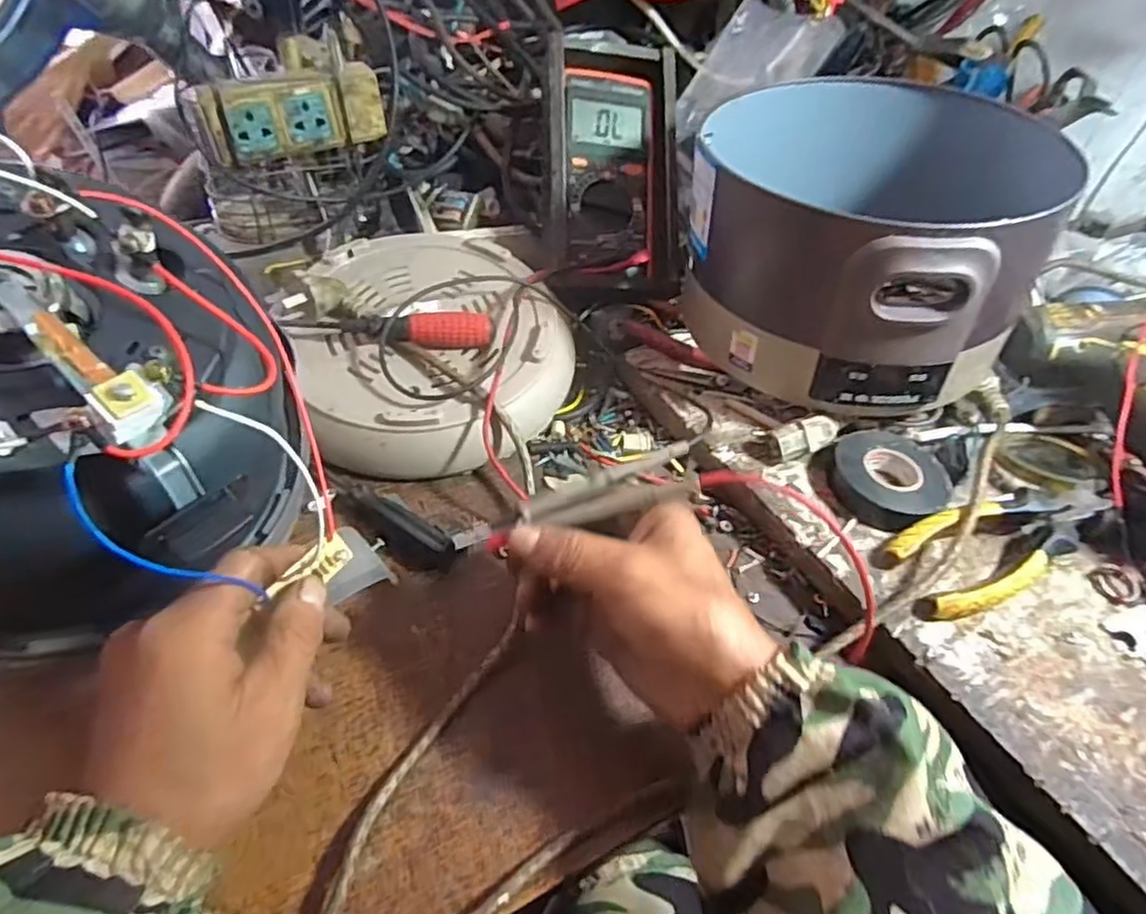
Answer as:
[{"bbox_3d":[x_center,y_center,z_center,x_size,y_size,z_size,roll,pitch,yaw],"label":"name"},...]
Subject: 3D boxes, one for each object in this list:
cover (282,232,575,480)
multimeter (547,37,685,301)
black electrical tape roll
[{"bbox_3d":[-0.100,-0.082,0.502,0.185,0.057,0.197,3,48,-3],"label":"cover"},{"bbox_3d":[0.028,-0.236,0.586,0.111,0.055,0.207,-1,89,-15],"label":"multimeter"},{"bbox_3d":[0.208,0.014,0.458,0.072,0.024,0.071,3,48,-3],"label":"black electrical tape roll"}]

